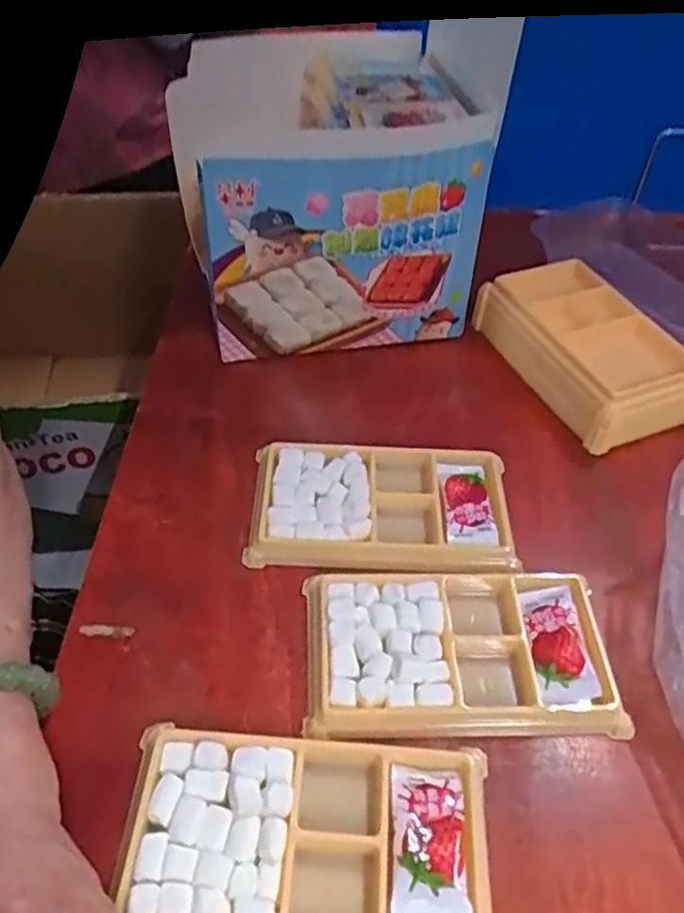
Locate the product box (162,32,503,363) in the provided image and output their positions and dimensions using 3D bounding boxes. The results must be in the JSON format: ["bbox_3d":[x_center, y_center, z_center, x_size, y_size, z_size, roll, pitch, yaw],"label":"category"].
[{"bbox_3d":[-0.013,-0.171,0.465,0.170,0.138,0.162,-12,50,-14],"label":"product box"}]

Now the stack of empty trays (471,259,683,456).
[{"bbox_3d":[0.157,-0.071,0.461,0.079,0.046,0.141,-15,51,-17],"label":"stack of empty trays"}]

